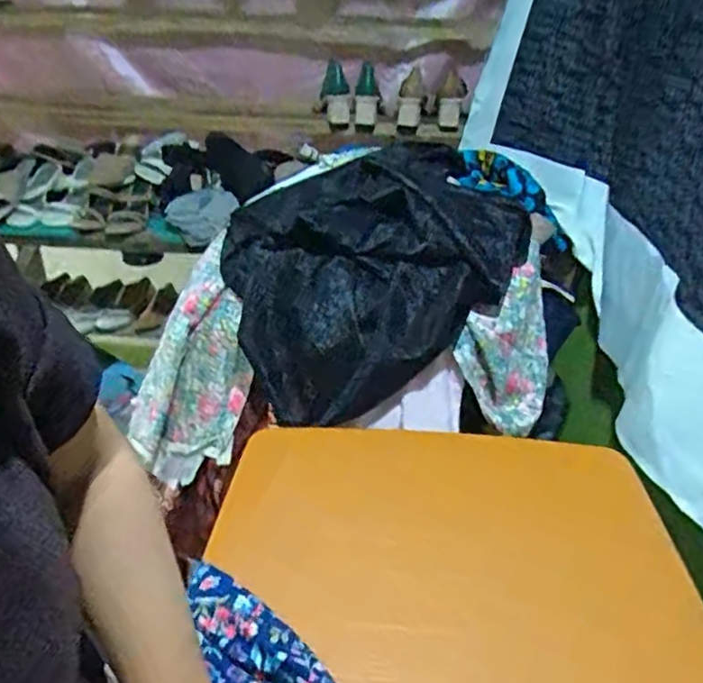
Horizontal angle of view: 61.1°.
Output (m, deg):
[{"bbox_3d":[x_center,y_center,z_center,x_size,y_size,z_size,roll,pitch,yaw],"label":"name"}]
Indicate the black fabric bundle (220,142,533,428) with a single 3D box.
[{"bbox_3d":[0.032,-0.111,0.989,0.431,0.308,0.379,-13,37,-21],"label":"black fabric bundle"}]

